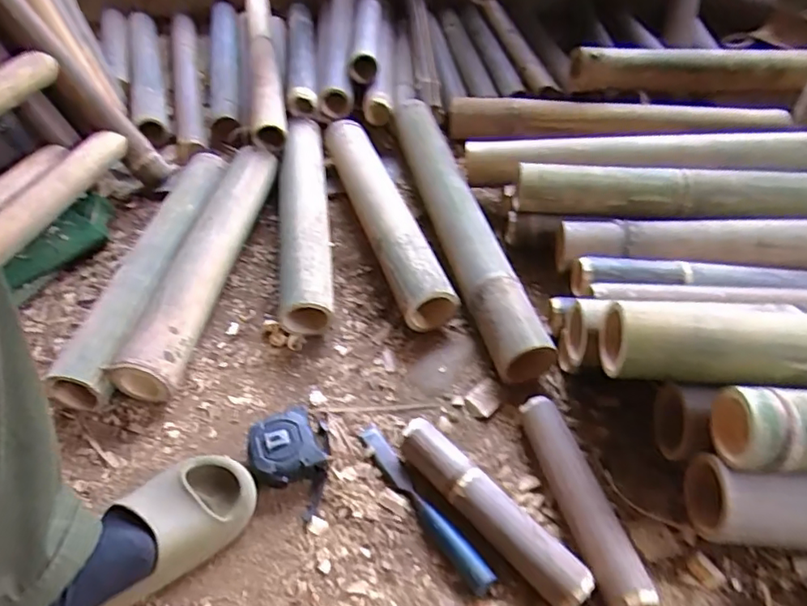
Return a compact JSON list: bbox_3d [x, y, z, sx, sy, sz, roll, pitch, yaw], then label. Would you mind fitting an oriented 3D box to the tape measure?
[{"bbox_3d":[-0.140,0.172,0.666,0.075,0.042,0.076,-17,47,-14],"label":"tape measure"}]

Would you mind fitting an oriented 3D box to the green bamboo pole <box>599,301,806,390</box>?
[{"bbox_3d":[0.508,0.056,0.565,0.587,0.060,0.070,4,46,6],"label":"green bamboo pole"}]

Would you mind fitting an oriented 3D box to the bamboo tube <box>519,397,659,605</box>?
[{"bbox_3d":[0.190,0.209,0.619,0.048,0.046,0.240,-11,46,-9],"label":"bamboo tube"}]

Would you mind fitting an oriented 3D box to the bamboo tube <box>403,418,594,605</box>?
[{"bbox_3d":[0.090,0.219,0.607,0.045,0.052,0.243,-33,53,-27],"label":"bamboo tube"}]

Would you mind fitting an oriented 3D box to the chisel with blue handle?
[{"bbox_3d":[0.019,0.214,0.628,0.027,0.036,0.226,-26,50,-22],"label":"chisel with blue handle"}]

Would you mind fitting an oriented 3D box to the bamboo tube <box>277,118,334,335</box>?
[{"bbox_3d":[-0.166,-0.148,0.940,0.079,0.078,0.451,-6,50,-4],"label":"bamboo tube"}]

